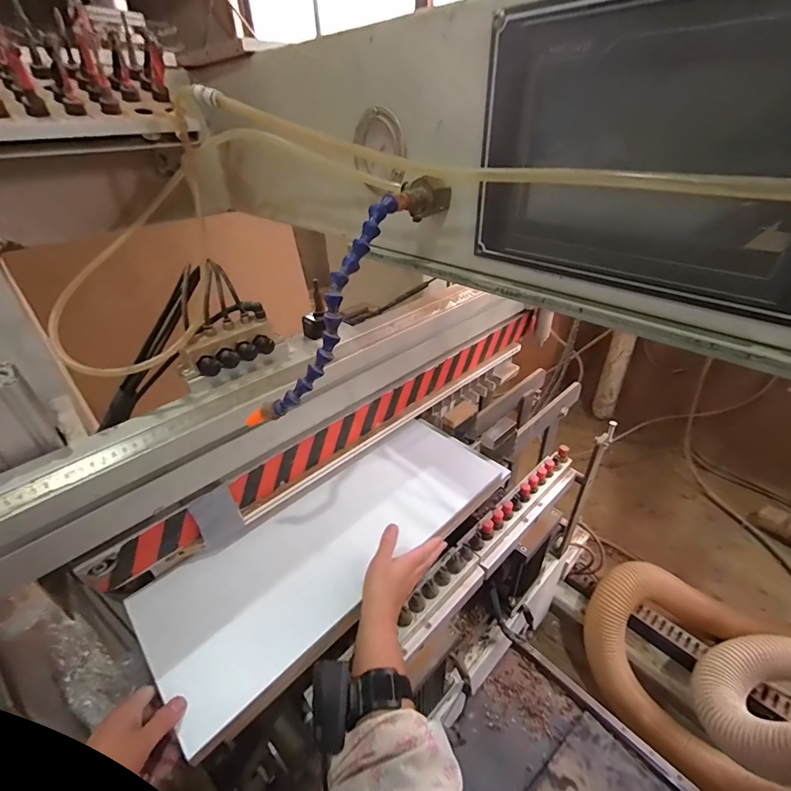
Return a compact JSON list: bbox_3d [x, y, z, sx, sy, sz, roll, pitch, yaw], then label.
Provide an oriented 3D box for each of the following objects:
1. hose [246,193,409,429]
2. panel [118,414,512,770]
[{"bbox_3d":[-0.061,-0.067,0.353,0.034,0.244,0.047,20,13,-48],"label":"hose"},{"bbox_3d":[-0.070,0.204,0.593,0.530,0.030,0.200,-30,44,-33],"label":"panel"}]

